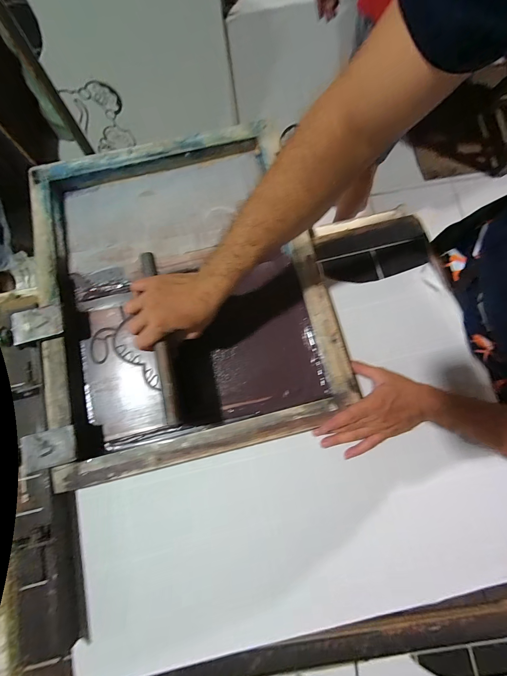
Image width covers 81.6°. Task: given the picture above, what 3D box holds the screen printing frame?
[{"bbox_3d":[-0.122,-0.089,0.510,0.460,0.048,0.551,-14,78,-2],"label":"screen printing frame"}]

